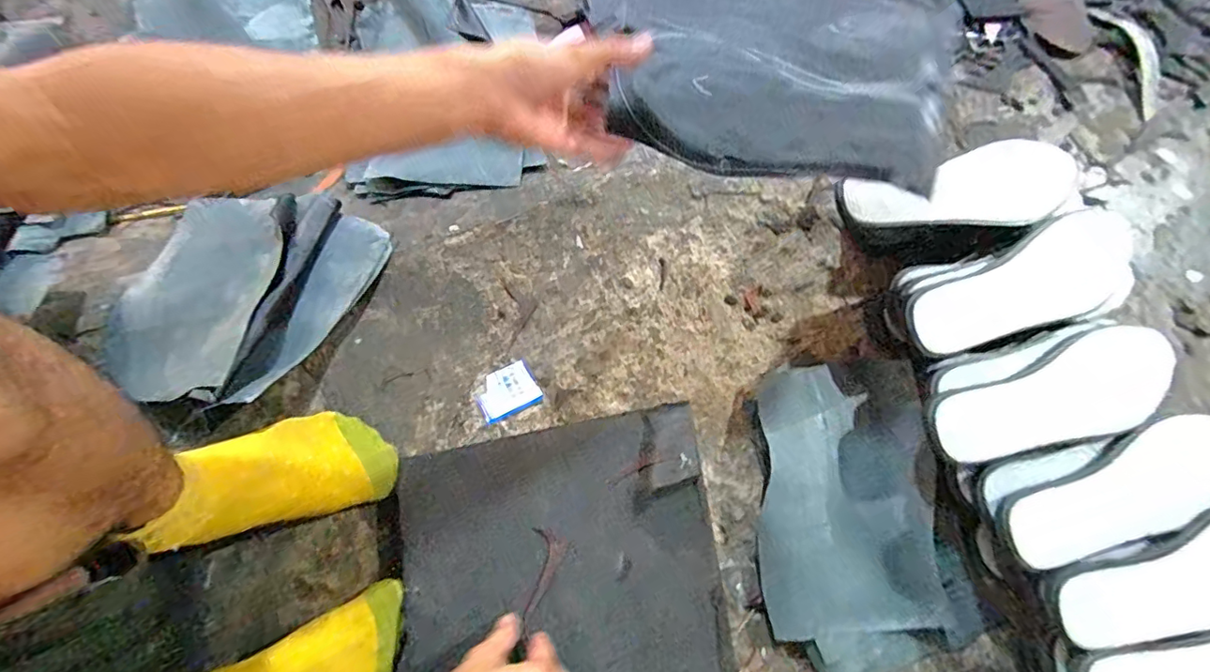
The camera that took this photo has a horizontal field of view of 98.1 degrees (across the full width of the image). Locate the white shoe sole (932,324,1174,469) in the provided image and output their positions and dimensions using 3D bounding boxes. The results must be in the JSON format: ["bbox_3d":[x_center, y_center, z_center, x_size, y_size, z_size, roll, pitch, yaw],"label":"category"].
[{"bbox_3d":[0.441,0.060,0.515,0.228,0.023,0.086,-17,80,-8],"label":"white shoe sole"}]

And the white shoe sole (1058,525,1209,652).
[{"bbox_3d":[0.530,0.229,0.476,0.227,0.010,0.085,-20,80,-9],"label":"white shoe sole"}]

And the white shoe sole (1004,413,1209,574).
[{"bbox_3d":[0.501,0.152,0.504,0.236,0.018,0.087,-26,81,-10],"label":"white shoe sole"}]

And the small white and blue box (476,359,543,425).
[{"bbox_3d":[-0.108,0.062,0.580,0.065,0.011,0.051,-26,81,-10],"label":"small white and blue box"}]

